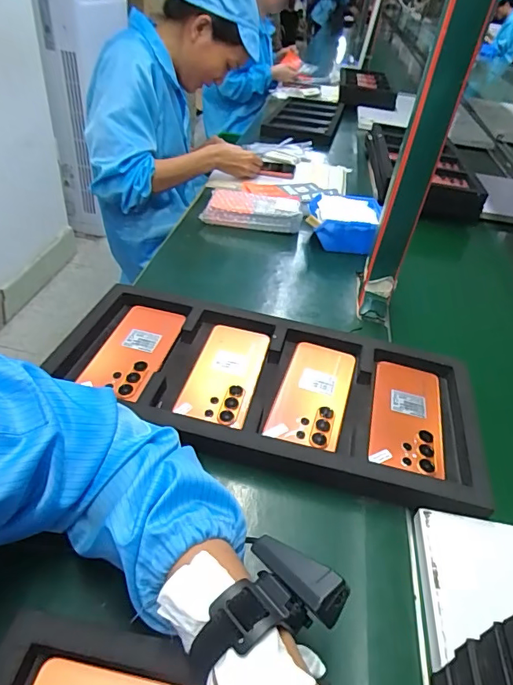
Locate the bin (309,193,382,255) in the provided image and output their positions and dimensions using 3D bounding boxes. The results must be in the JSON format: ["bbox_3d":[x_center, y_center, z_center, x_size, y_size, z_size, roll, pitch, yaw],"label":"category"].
[{"bbox_3d":[0.168,-0.225,0.875,0.131,0.063,0.125,7,39,-1],"label":"bin"}]

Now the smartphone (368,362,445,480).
[{"bbox_3d":[0.171,0.082,0.521,0.076,0.011,0.161,14,40,8],"label":"smartphone"}]

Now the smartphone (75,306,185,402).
[{"bbox_3d":[-0.148,0.005,0.560,0.081,0.006,0.161,11,40,5],"label":"smartphone"}]

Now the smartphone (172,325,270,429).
[{"bbox_3d":[-0.036,0.035,0.542,0.077,0.007,0.167,12,40,6],"label":"smartphone"}]

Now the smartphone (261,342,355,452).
[{"bbox_3d":[0.066,0.055,0.526,0.078,0.010,0.174,15,40,9],"label":"smartphone"}]

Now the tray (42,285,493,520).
[{"bbox_3d":[0.006,0.049,0.537,0.474,0.036,0.214,13,39,8],"label":"tray"}]

